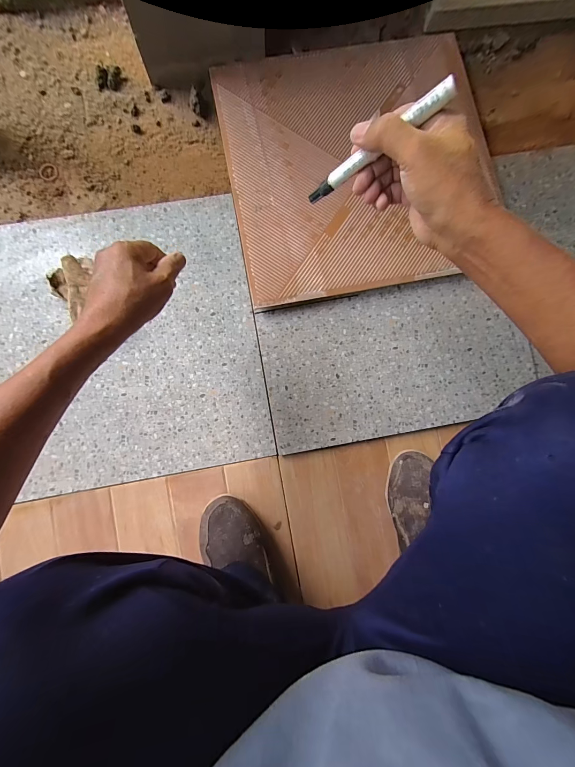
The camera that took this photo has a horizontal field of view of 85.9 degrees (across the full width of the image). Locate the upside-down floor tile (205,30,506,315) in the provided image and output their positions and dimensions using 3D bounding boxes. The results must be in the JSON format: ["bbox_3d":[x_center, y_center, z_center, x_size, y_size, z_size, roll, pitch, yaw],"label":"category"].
[{"bbox_3d":[0.134,-0.414,0.575,0.481,0.029,0.485,-11,84,-2],"label":"upside-down floor tile"}]

